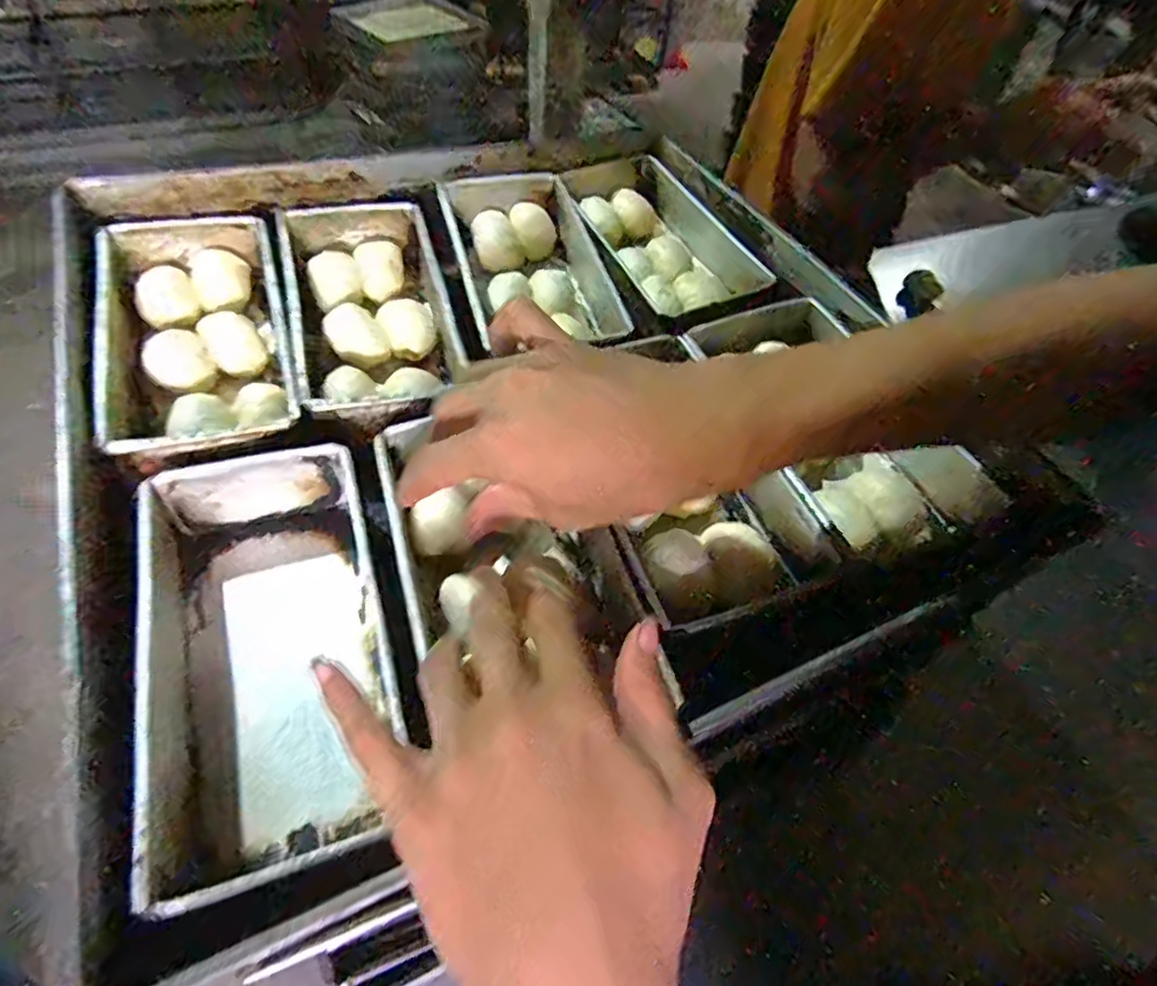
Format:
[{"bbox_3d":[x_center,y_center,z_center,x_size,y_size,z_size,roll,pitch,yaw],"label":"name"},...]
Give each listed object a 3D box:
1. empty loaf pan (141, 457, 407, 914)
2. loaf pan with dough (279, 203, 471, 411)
[{"bbox_3d":[-0.144,0.073,0.307,0.094,0.058,0.198,-10,53,-12],"label":"empty loaf pan"},{"bbox_3d":[-0.138,-0.115,0.456,0.099,0.058,0.207,-13,54,-14],"label":"loaf pan with dough"}]

